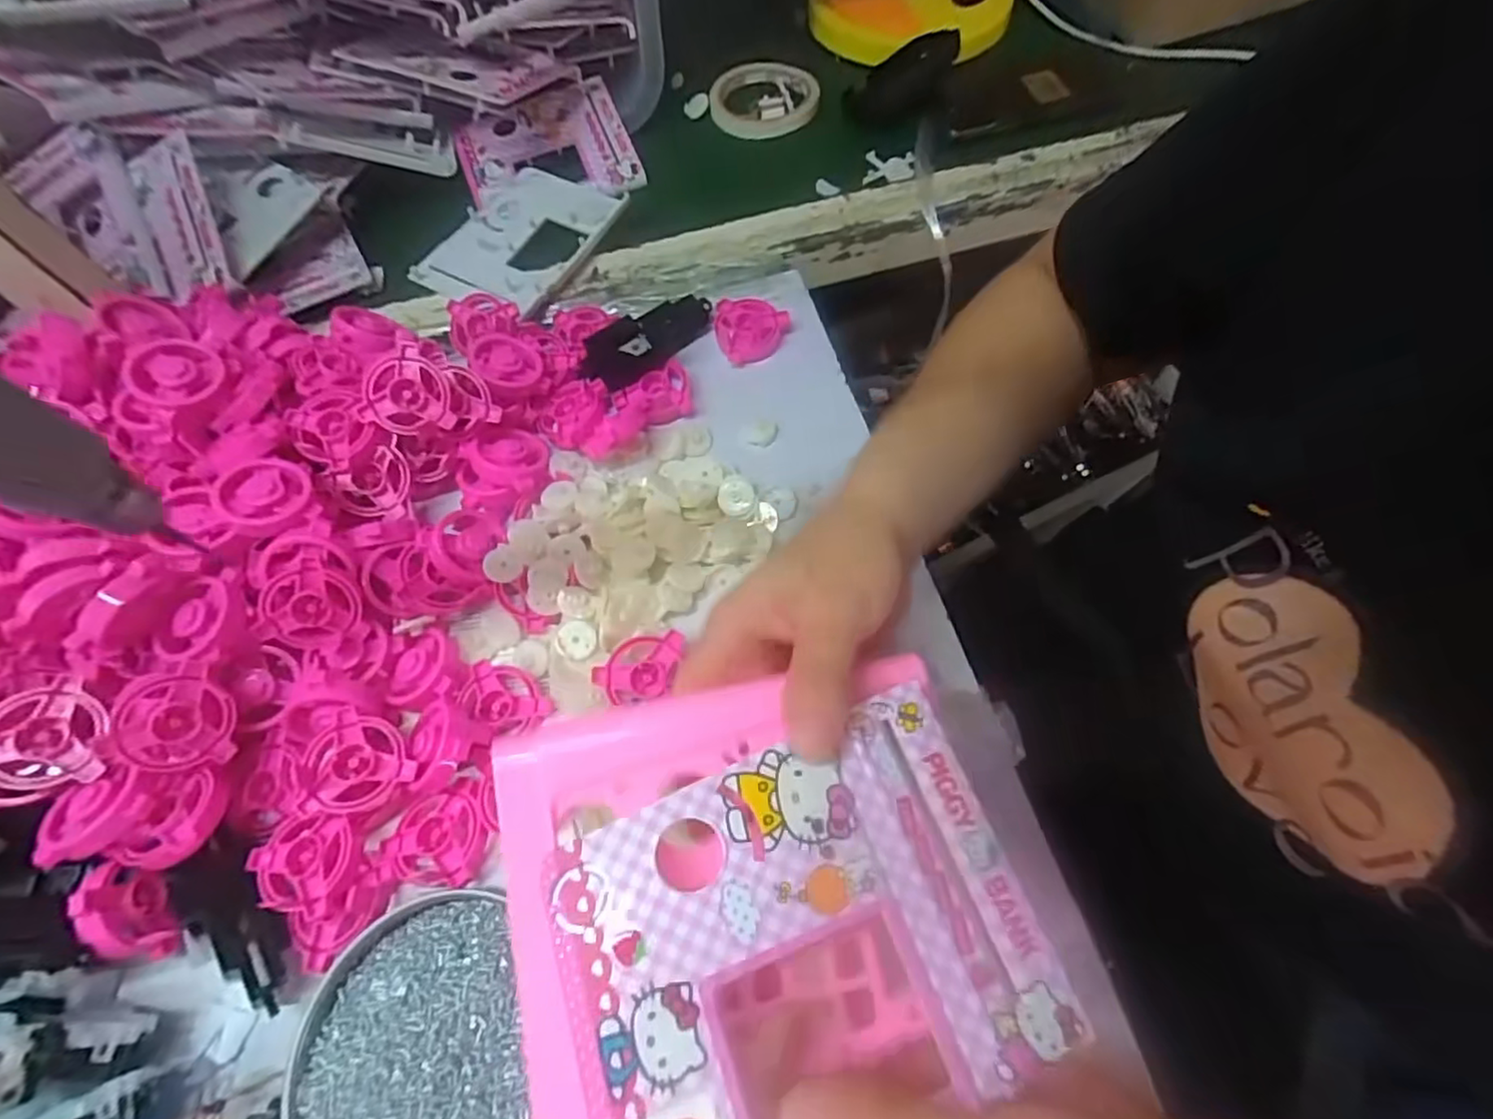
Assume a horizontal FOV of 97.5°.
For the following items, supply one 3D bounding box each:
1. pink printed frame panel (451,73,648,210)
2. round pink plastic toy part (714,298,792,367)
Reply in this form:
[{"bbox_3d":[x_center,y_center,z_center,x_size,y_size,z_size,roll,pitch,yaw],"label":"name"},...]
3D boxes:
[{"bbox_3d":[-0.174,-0.358,0.566,0.141,0.010,0.125,-20,73,-9],"label":"pink printed frame panel"},{"bbox_3d":[0.005,-0.169,0.480,0.053,0.012,0.050,-1,65,3],"label":"round pink plastic toy part"}]

